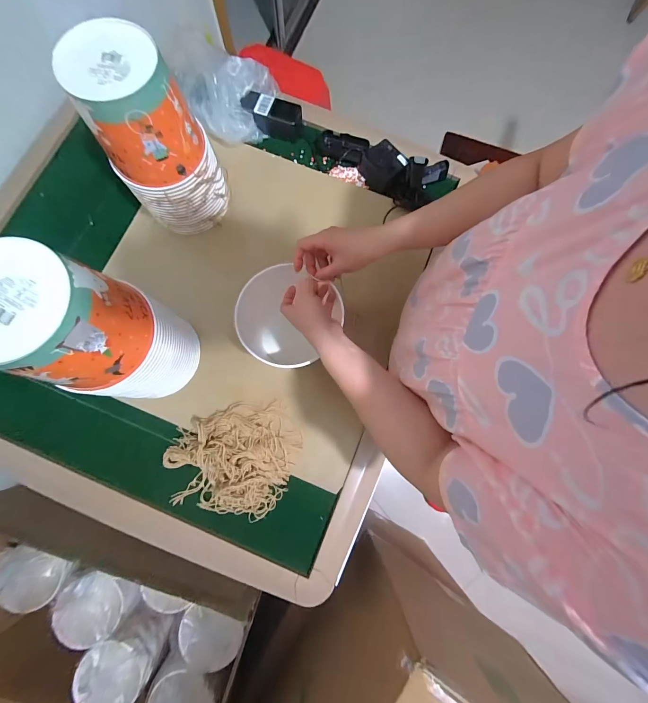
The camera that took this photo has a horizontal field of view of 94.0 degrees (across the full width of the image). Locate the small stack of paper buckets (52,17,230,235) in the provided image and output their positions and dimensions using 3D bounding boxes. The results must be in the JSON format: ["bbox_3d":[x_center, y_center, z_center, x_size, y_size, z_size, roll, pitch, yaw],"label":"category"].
[{"bbox_3d":[-0.273,-0.338,0.503,0.154,0.252,0.136,-37,82,-8],"label":"small stack of paper buckets"}]

